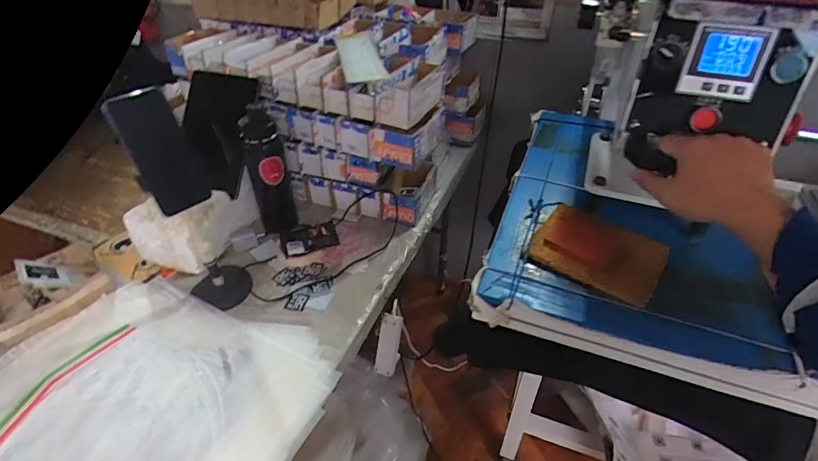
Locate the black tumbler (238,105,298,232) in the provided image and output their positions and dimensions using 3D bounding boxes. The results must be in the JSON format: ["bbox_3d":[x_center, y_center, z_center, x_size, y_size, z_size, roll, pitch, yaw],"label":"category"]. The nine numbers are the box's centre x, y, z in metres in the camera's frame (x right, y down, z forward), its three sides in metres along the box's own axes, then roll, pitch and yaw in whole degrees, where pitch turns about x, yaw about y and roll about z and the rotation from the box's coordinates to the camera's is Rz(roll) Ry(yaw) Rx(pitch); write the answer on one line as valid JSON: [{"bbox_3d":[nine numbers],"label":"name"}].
[{"bbox_3d":[-0.289,-0.119,0.884,0.077,0.275,0.078,-10,40,-12],"label":"black tumbler"}]

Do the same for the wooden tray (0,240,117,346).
[{"bbox_3d":[-0.647,0.108,0.770,0.132,0.064,0.180,26,46,28],"label":"wooden tray"}]

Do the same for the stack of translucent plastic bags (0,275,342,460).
[{"bbox_3d":[-0.406,0.259,0.626,0.506,0.023,0.418,15,42,18],"label":"stack of translucent plastic bags"}]

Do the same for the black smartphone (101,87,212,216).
[{"bbox_3d":[-0.341,-0.107,0.596,0.076,0.162,0.009,-34,30,-28],"label":"black smartphone"}]

